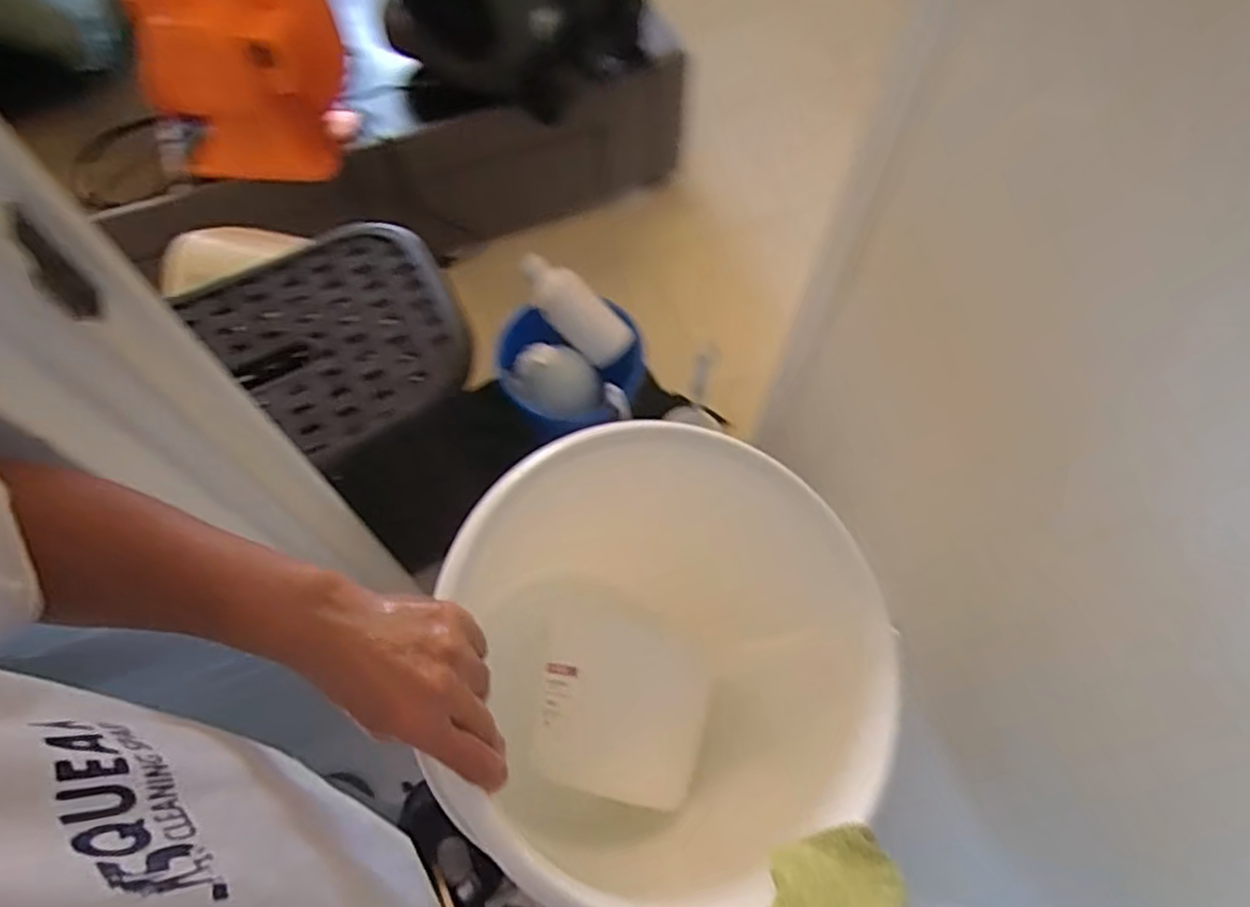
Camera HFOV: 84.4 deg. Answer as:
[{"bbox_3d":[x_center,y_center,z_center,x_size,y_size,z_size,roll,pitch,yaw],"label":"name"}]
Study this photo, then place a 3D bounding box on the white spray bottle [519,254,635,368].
[{"bbox_3d":[-0.090,-0.250,1.190,0.226,0.062,0.086,44,68,-10],"label":"white spray bottle"}]

